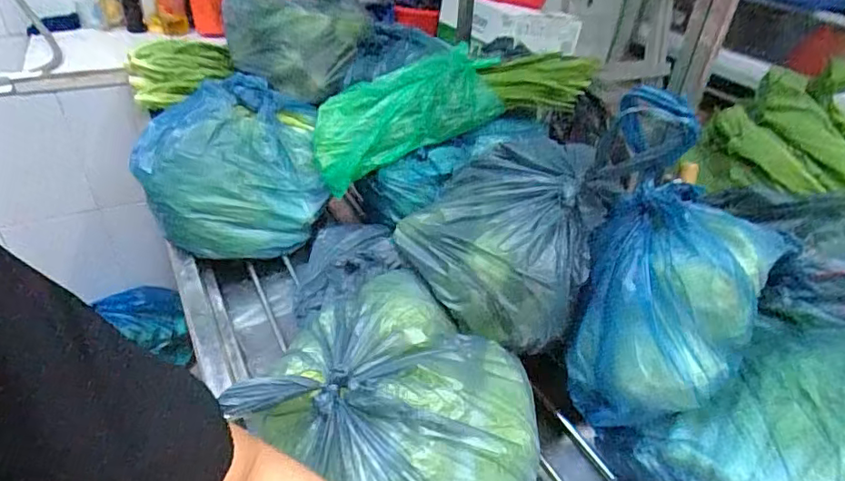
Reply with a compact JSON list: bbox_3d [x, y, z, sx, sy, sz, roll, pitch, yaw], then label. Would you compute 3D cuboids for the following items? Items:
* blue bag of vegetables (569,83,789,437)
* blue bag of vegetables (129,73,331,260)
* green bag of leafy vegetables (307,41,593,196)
[{"bbox_3d":[0.233,0.029,0.484,0.168,0.272,0.154,15,38,15],"label":"blue bag of vegetables"},{"bbox_3d":[-0.294,-0.109,0.838,0.269,0.199,0.205,-10,39,-19],"label":"blue bag of vegetables"},{"bbox_3d":[0.036,-0.211,0.818,0.435,0.124,0.130,-15,36,6],"label":"green bag of leafy vegetables"}]

